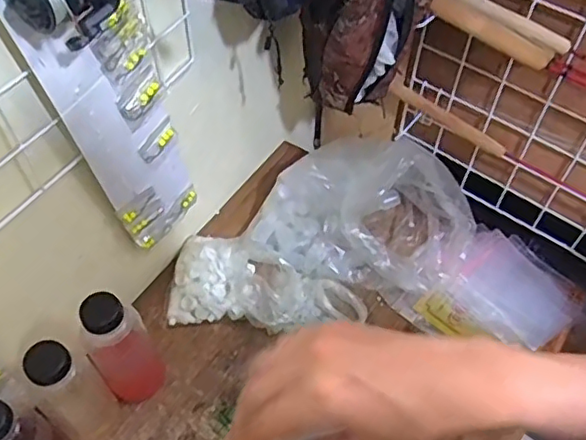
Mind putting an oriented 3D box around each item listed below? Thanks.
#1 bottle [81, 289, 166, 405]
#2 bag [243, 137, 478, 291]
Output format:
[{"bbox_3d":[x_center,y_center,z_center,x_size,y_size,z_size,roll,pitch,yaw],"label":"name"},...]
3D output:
[{"bbox_3d":[-0.189,0.136,0.659,0.069,0.180,0.064,1,55,-1],"label":"bottle"},{"bbox_3d":[0.098,-0.022,0.794,0.270,0.184,0.164,20,57,13],"label":"bag"}]

